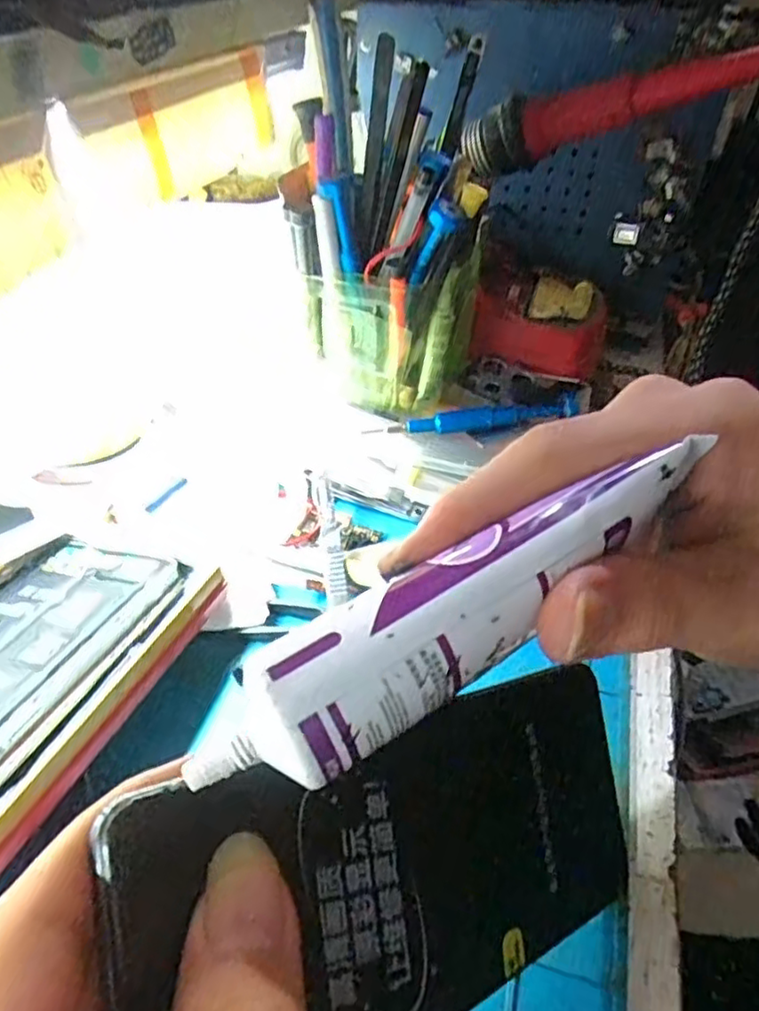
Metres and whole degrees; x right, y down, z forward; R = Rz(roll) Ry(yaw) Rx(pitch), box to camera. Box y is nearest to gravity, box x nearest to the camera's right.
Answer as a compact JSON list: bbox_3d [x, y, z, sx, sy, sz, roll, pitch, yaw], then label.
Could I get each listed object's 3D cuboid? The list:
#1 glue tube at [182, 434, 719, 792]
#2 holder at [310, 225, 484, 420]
[{"bbox_3d":[0.016,0.020,0.134,0.117,0.015,0.024,-31,48,-14],"label":"glue tube"},{"bbox_3d":[0.008,-0.098,0.369,0.079,0.075,0.068,11,41,10],"label":"holder"}]

